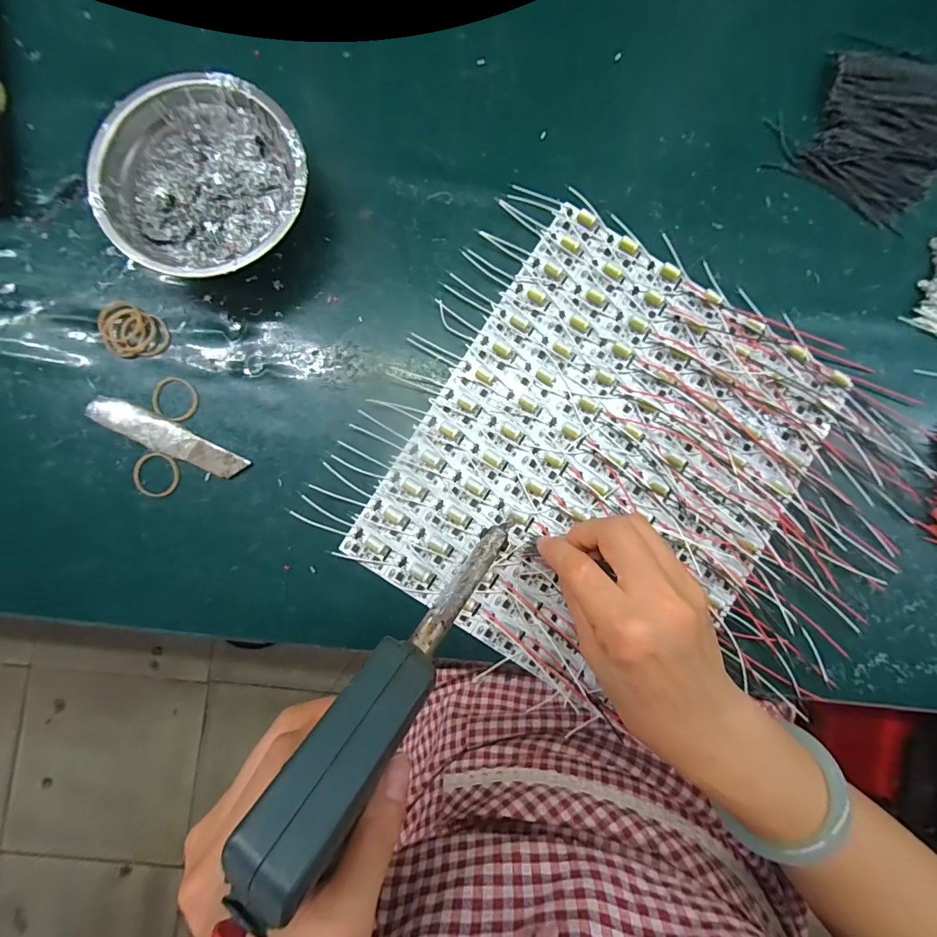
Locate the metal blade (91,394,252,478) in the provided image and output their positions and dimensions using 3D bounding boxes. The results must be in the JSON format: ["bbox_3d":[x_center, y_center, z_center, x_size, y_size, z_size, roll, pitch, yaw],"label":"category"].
[{"bbox_3d":[-0.198,-0.020,0.278,0.104,0.011,0.021,23,87,0],"label":"metal blade"}]

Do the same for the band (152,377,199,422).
[{"bbox_3d":[-0.198,-0.047,0.283,0.032,0.004,0.028,36,87,1],"label":"band"}]

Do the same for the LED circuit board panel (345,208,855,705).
[{"bbox_3d":[0.092,-0.006,0.285,0.235,0.009,0.281,32,87,1],"label":"LED circuit board panel"}]

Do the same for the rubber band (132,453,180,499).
[{"bbox_3d":[-0.208,0.004,0.281,0.029,0.004,0.030,0,87,-1],"label":"rubber band"}]

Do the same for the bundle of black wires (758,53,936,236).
[{"bbox_3d":[0.295,-0.246,0.303,0.116,0.019,0.113,28,87,0],"label":"bundle of black wires"}]

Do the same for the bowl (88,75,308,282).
[{"bbox_3d":[-0.164,-0.179,0.271,0.123,0.039,0.121,0,87,-1],"label":"bowl"}]

